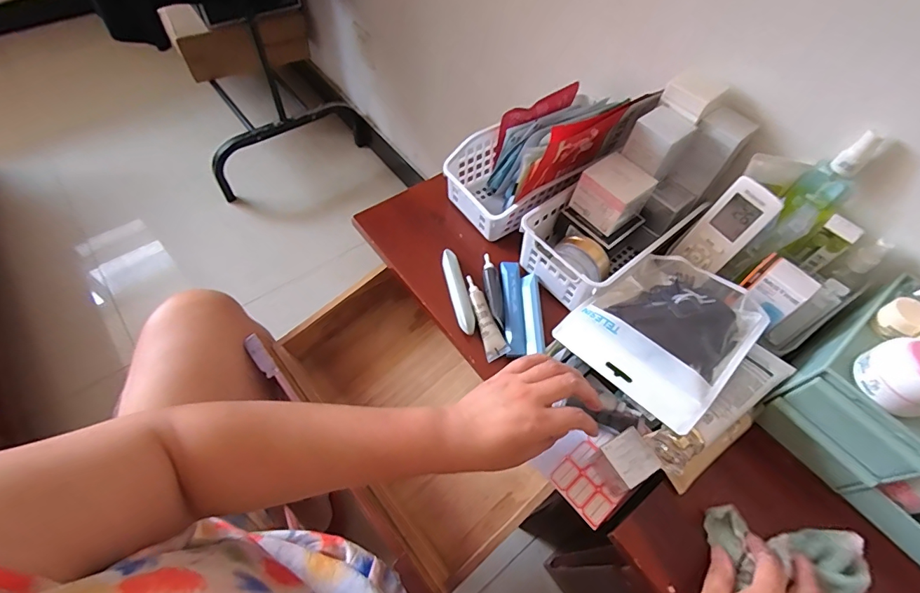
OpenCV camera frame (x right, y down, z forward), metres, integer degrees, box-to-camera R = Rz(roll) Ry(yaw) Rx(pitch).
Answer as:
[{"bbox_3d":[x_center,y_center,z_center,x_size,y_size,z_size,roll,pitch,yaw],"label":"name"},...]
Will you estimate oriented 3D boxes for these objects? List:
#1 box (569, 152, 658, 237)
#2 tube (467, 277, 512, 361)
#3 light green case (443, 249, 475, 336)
[{"bbox_3d":[0.176,-0.120,0.518,0.061,0.053,0.065,-35,66,-23],"label":"box"},{"bbox_3d":[0.025,0.022,0.519,0.023,0.016,0.108,-17,60,-14],"label":"tube"},{"bbox_3d":[-0.003,-0.008,0.532,0.019,0.009,0.116,-10,59,-10],"label":"light green case"}]

